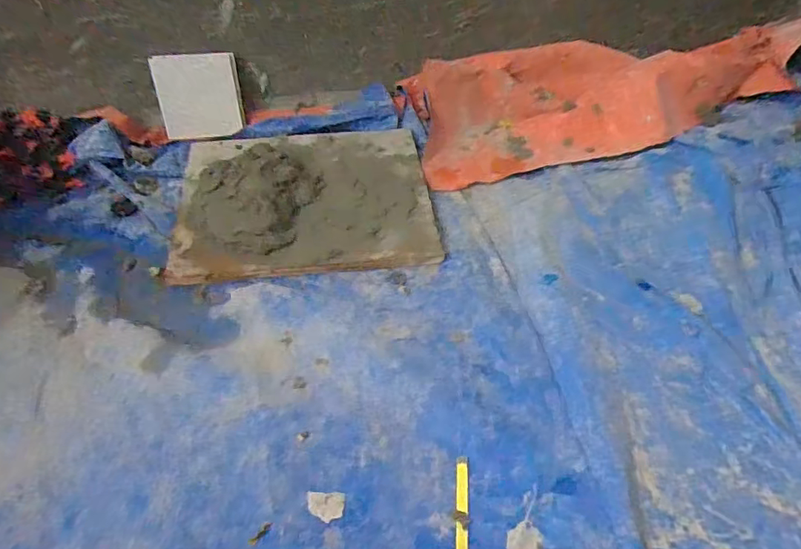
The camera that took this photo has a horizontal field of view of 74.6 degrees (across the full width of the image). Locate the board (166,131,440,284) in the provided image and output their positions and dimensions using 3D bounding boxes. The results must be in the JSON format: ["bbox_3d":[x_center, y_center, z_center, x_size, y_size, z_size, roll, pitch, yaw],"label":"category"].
[{"bbox_3d":[-0.162,-0.151,0.886,0.420,0.069,0.340,-6,50,-6],"label":"board"}]

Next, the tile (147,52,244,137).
[{"bbox_3d":[-0.382,-0.339,1.003,0.149,0.149,0.016,-7,19,-9],"label":"tile"}]

